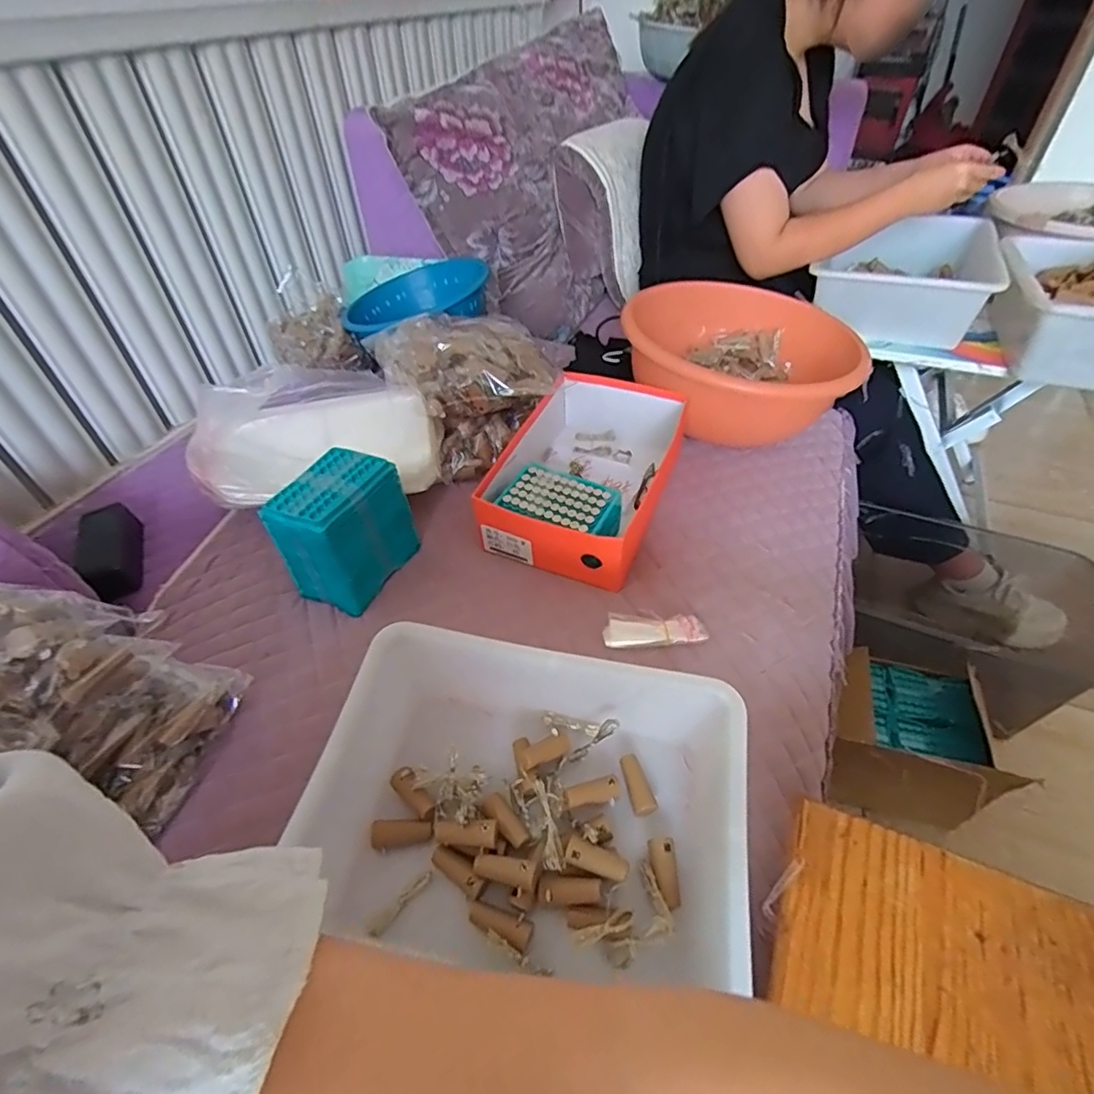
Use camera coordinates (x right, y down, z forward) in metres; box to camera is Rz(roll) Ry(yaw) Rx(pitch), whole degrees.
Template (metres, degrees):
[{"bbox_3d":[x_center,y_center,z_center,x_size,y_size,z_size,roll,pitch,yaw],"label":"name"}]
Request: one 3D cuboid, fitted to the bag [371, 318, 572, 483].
[{"bbox_3d":[-0.120,-0.255,0.855,0.227,0.146,0.237,-27,50,-22],"label":"bag"}]

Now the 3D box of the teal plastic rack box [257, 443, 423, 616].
[{"bbox_3d":[-0.242,-0.023,0.679,0.099,0.134,0.138,16,48,18],"label":"teal plastic rack box"}]

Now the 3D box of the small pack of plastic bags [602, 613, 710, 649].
[{"bbox_3d":[0.120,0.094,0.632,0.112,0.020,0.035,-3,45,-1],"label":"small pack of plastic bags"}]

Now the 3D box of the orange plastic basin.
[{"bbox_3d":[0.290,-0.281,0.884,0.326,0.152,0.302,-1,45,1],"label":"orange plastic basin"}]

